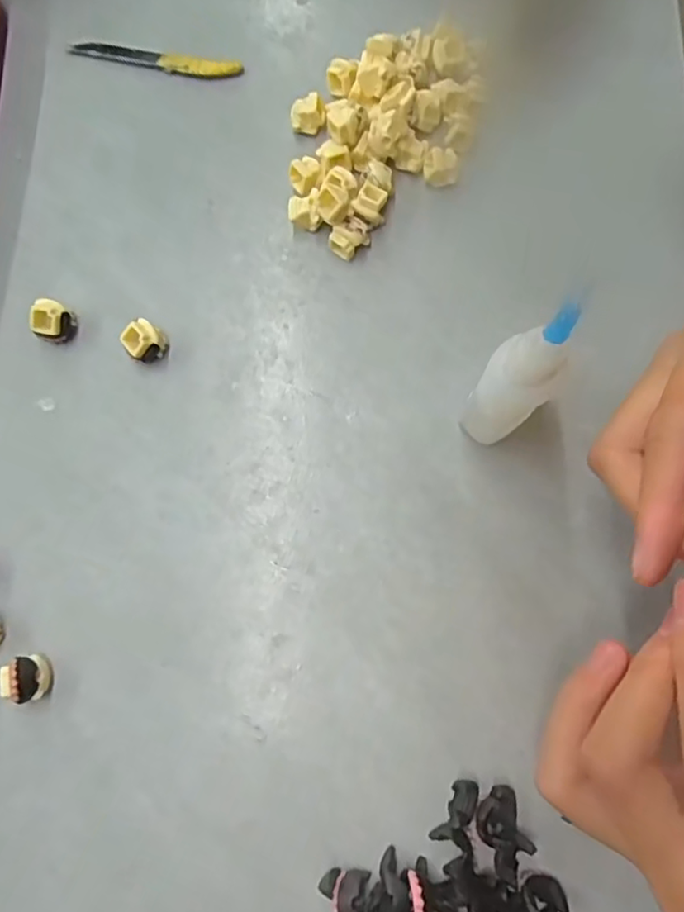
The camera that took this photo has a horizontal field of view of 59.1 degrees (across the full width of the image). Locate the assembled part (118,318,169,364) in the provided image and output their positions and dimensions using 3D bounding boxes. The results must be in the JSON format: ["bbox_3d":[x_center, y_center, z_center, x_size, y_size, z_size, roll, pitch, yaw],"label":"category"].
[{"bbox_3d":[-0.081,-0.047,0.248,0.014,0.014,0.016,44,81,8],"label":"assembled part"}]

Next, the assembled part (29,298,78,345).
[{"bbox_3d":[-0.119,-0.055,0.249,0.012,0.015,0.015,17,79,3],"label":"assembled part"}]

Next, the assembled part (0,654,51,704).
[{"bbox_3d":[-0.115,0.082,0.221,0.013,0.016,0.016,-15,79,-3],"label":"assembled part"}]

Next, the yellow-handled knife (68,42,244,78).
[{"bbox_3d":[-0.087,-0.185,0.280,0.081,0.005,0.012,11,78,2],"label":"yellow-handled knife"}]

